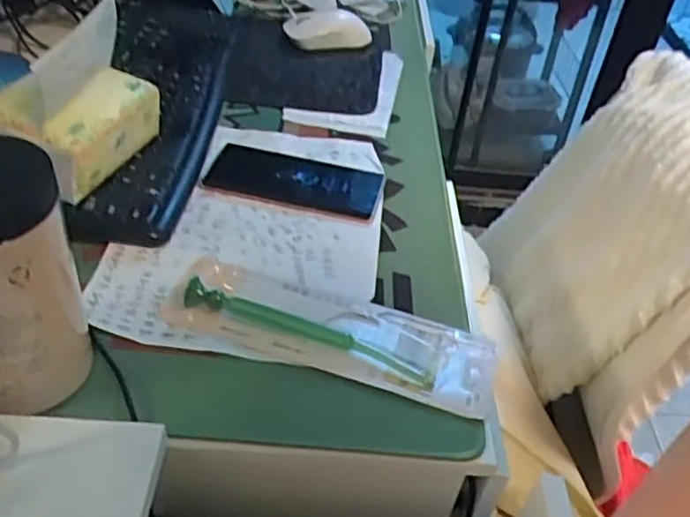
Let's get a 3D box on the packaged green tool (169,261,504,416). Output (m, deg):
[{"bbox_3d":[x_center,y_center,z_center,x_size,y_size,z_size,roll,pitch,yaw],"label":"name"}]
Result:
[{"bbox_3d":[-0.012,0.045,0.475,0.233,0.018,0.076,14,41,8],"label":"packaged green tool"}]

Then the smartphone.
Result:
[{"bbox_3d":[-0.048,-0.071,0.606,0.157,0.009,0.086,13,41,8],"label":"smartphone"}]

